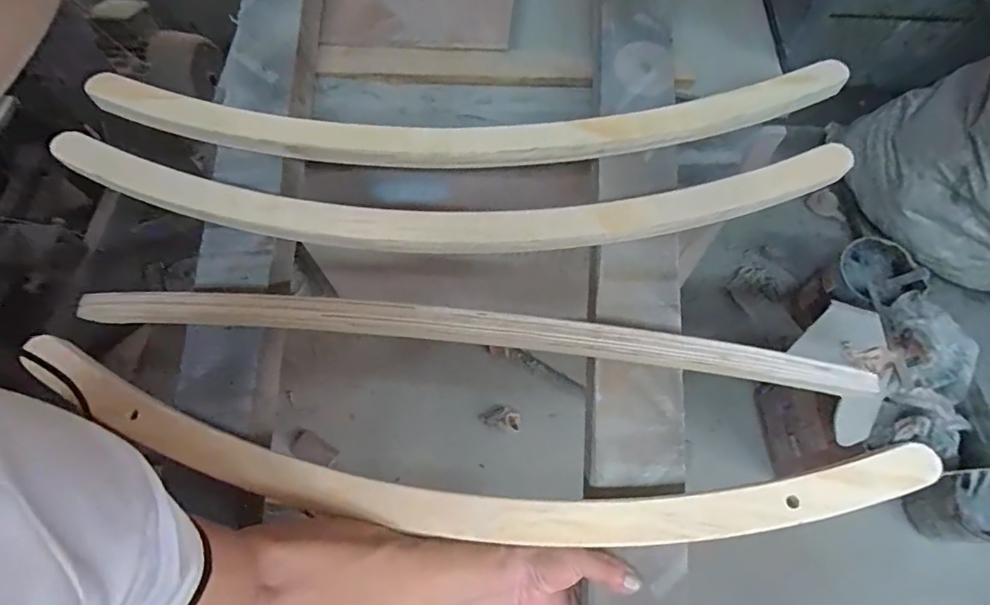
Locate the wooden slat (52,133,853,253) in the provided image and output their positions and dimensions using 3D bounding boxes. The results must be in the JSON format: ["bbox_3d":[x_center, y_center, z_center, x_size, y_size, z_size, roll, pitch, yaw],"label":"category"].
[{"bbox_3d":[-0.056,-0.116,0.556,0.857,0.026,0.128,1,67,2],"label":"wooden slat"}]

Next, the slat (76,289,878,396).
[{"bbox_3d":[-0.029,0.032,0.504,0.827,0.107,0.029,5,68,4],"label":"slat"}]

